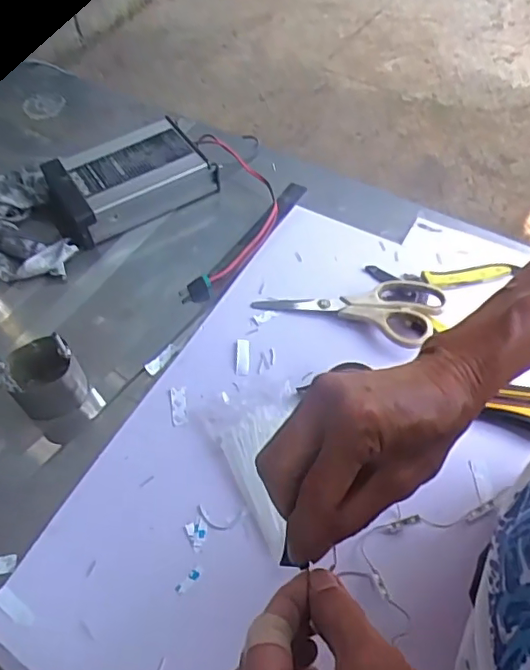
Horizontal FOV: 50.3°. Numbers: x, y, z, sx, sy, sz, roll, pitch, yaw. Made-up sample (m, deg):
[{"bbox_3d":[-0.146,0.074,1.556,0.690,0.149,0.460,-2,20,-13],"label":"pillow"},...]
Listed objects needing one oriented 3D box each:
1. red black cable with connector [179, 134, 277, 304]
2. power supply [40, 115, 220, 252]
[{"bbox_3d":[-0.037,-0.145,0.651,0.099,0.030,0.246,-1,54,4],"label":"red black cable with connector"},{"bbox_3d":[-0.168,-0.185,0.688,0.187,0.059,0.120,-30,58,-16],"label":"power supply"}]

